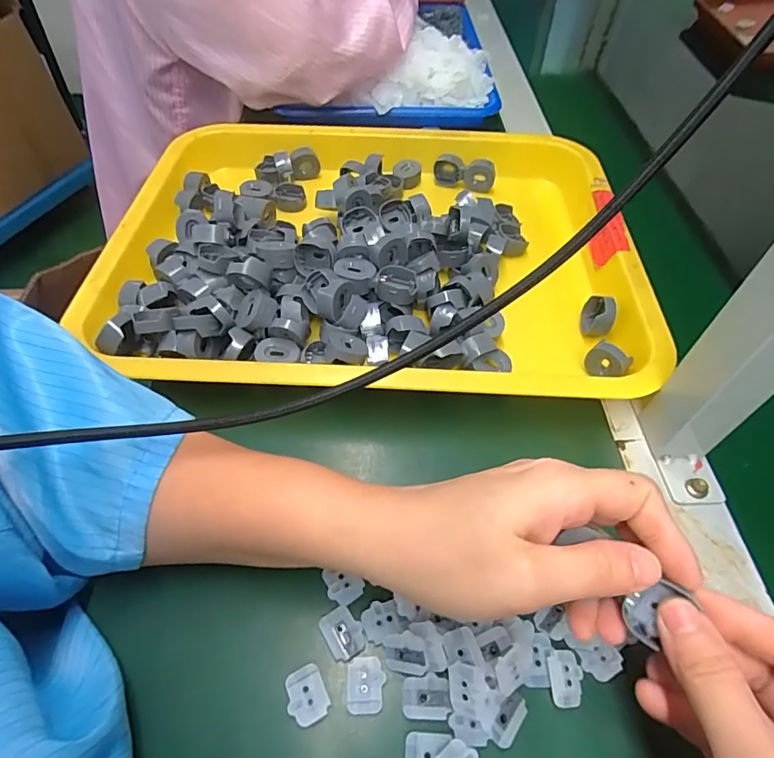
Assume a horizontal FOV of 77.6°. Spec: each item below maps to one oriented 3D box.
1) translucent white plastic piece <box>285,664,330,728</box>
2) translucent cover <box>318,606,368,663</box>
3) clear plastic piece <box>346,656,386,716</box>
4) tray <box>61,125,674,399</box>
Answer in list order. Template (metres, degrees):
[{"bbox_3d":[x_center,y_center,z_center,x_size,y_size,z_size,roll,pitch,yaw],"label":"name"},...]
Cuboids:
[{"bbox_3d":[-0.036,0.139,0.211,0.017,0.004,0.021,-20,55,-16],"label":"translucent white plastic piece"},{"bbox_3d":[-0.021,0.121,0.227,0.017,0.004,0.022,-28,58,-20],"label":"translucent cover"},{"bbox_3d":[-0.009,0.136,0.214,0.016,0.004,0.022,2,53,1],"label":"clear plastic piece"},{"bbox_3d":[-0.009,-0.112,0.375,0.383,0.042,0.305,2,53,1],"label":"tray"}]

